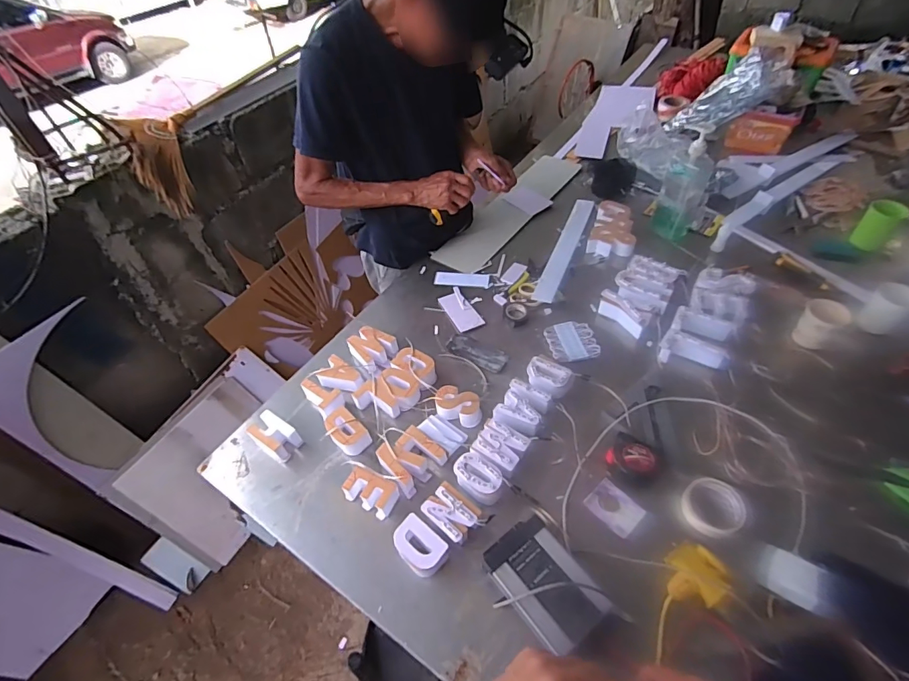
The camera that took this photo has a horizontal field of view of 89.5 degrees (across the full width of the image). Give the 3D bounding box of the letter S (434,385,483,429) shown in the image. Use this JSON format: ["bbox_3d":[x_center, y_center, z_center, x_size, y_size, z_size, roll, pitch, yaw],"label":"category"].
[{"bbox_3d":[0.009,0.126,0.876,0.093,0.052,0.059,23,56,20],"label":"letter S"}]

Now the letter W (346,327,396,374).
[{"bbox_3d":[-0.173,0.017,0.987,0.088,0.035,0.105,-36,58,-23],"label":"letter W"}]

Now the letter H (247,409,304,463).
[{"bbox_3d":[-0.341,0.180,0.871,0.097,0.052,0.061,29,58,23],"label":"letter H"}]

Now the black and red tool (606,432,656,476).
[{"bbox_3d":[0.306,0.203,0.796,0.075,0.042,0.071,33,60,26],"label":"black and red tool"}]

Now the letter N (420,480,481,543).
[{"bbox_3d":[-0.004,0.279,0.742,0.082,0.030,0.063,33,60,26],"label":"letter N"}]

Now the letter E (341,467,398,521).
[{"bbox_3d":[-0.142,0.261,0.789,0.087,0.051,0.056,22,56,19],"label":"letter E"}]

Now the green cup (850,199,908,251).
[{"bbox_3d":[0.991,-0.270,1.074,0.066,0.104,0.073,-38,59,-24],"label":"green cup"}]

